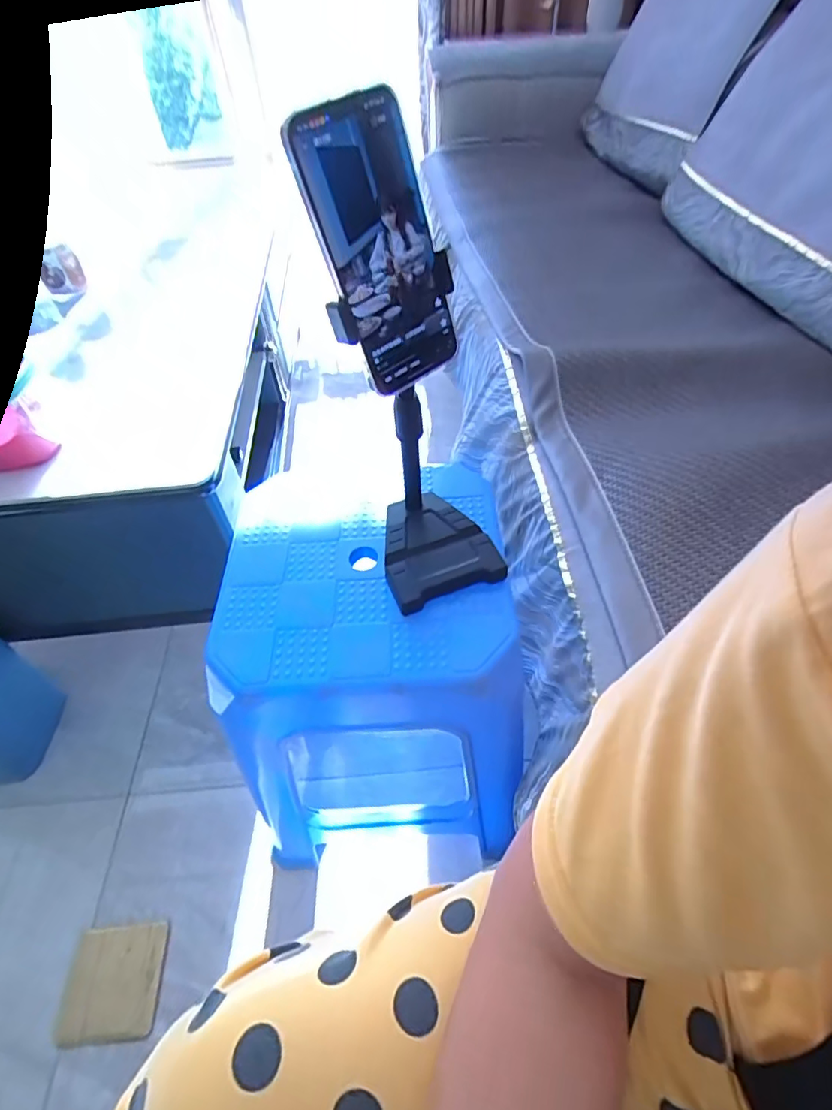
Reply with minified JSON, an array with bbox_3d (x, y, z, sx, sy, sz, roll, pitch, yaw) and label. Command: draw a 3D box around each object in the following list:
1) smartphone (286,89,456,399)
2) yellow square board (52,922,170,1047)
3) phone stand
[{"bbox_3d":[-0.018,-0.182,0.321,0.071,0.150,0.011,-35,38,-17],"label":"smartphone"},{"bbox_3d":[-0.389,0.545,0.675,0.120,0.010,0.115,-4,51,-2],"label":"yellow square board"},{"bbox_3d":[0.009,-0.074,0.418,0.106,0.253,0.110,-20,53,-14],"label":"phone stand"}]

